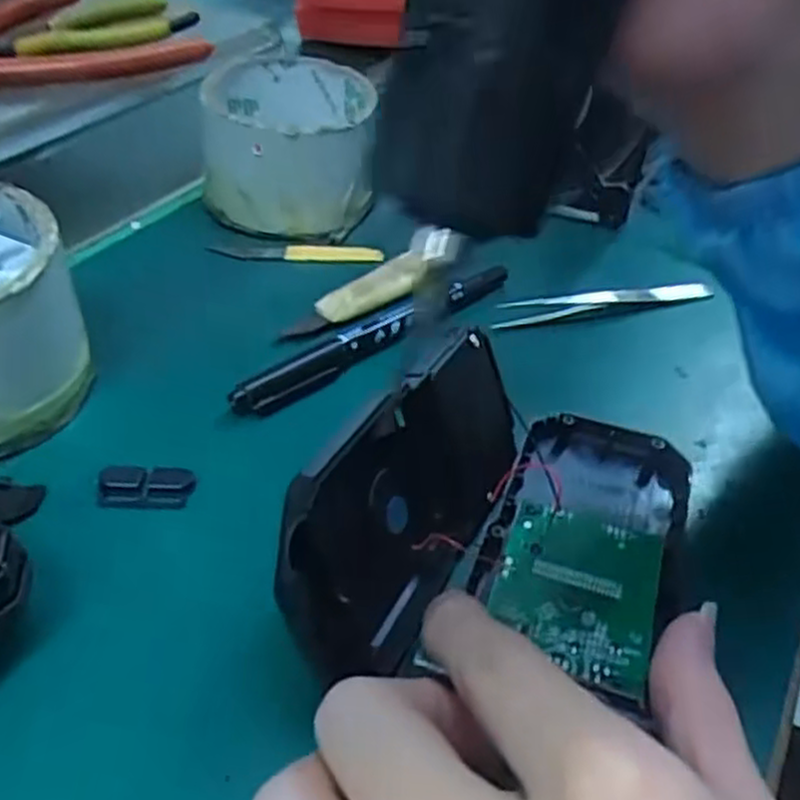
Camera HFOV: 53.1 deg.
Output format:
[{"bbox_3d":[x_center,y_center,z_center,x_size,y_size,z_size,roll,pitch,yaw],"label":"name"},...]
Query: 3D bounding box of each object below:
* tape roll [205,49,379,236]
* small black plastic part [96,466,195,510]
[{"bbox_3d":[-0.051,-0.119,0.379,0.078,0.057,0.080,3,42,-1],"label":"tape roll"},{"bbox_3d":[-0.081,0.028,0.255,0.028,0.006,0.014,4,42,0],"label":"small black plastic part"}]

